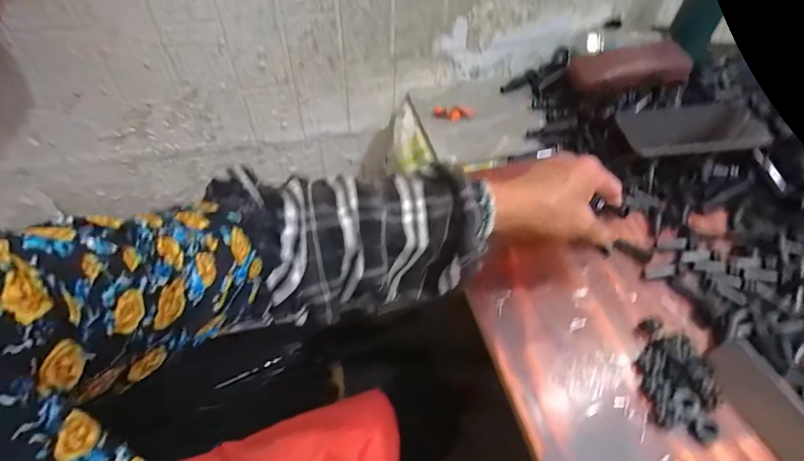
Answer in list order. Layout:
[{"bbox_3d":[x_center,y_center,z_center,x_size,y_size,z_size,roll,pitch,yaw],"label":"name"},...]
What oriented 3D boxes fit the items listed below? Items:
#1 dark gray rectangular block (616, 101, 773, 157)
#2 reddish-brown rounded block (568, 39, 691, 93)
[{"bbox_3d":[0.359,-0.130,0.483,0.164,0.016,0.084,-3,50,-3],"label":"dark gray rectangular block"},{"bbox_3d":[0.320,-0.223,0.540,0.156,0.032,0.076,-7,50,-6],"label":"reddish-brown rounded block"}]

